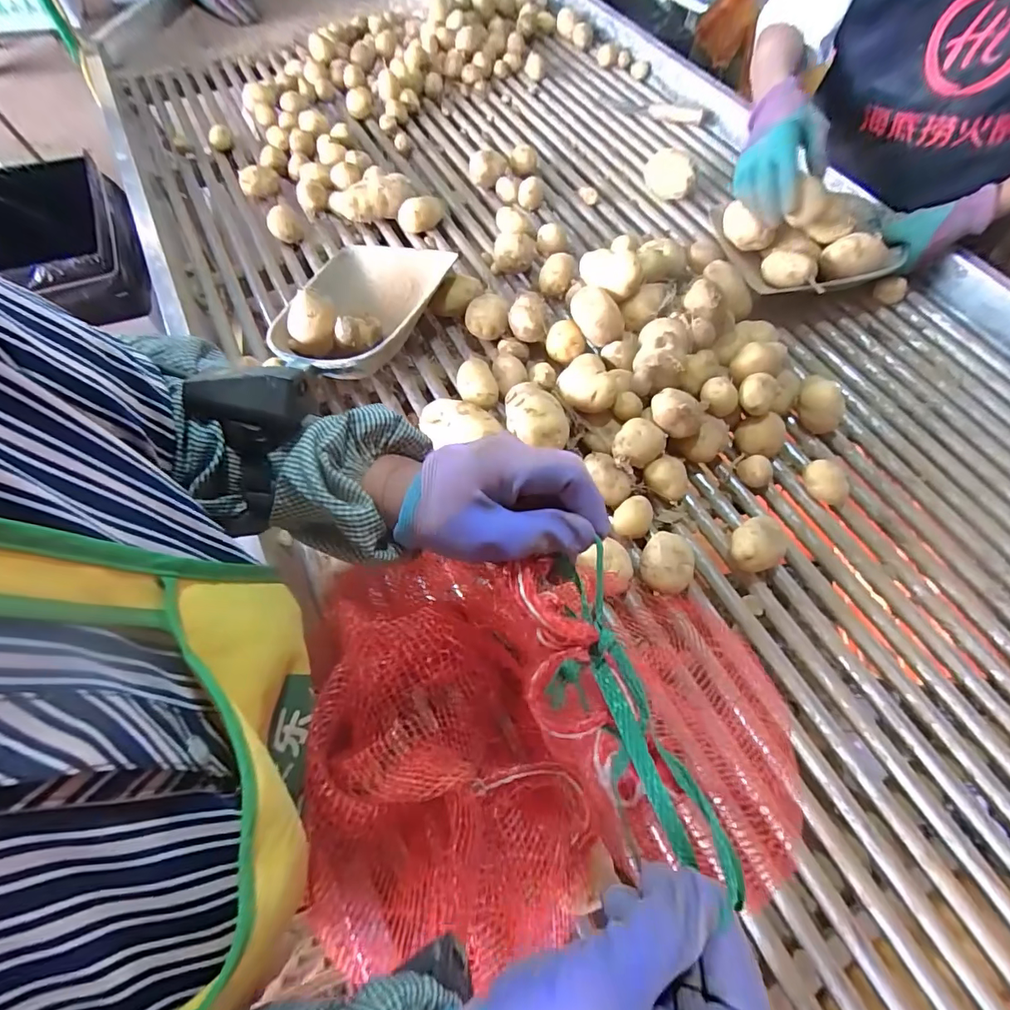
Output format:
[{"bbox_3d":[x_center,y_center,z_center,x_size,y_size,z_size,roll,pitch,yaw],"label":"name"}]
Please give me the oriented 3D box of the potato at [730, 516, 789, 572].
[{"bbox_3d":[0.261,0.045,0.496,0.060,0.054,0.050,-20,67,-11],"label":"potato"}]

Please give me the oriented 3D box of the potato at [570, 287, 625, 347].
[{"bbox_3d":[0.117,-0.235,0.589,0.042,0.046,0.078,-25,68,-13],"label":"potato"}]

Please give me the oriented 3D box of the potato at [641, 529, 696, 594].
[{"bbox_3d":[0.165,0.062,0.484,0.054,0.045,0.058,0,65,0],"label":"potato"}]

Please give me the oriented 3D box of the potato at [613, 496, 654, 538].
[{"bbox_3d":[0.138,0.016,0.512,0.037,0.029,0.047,35,70,15],"label":"potato"}]

